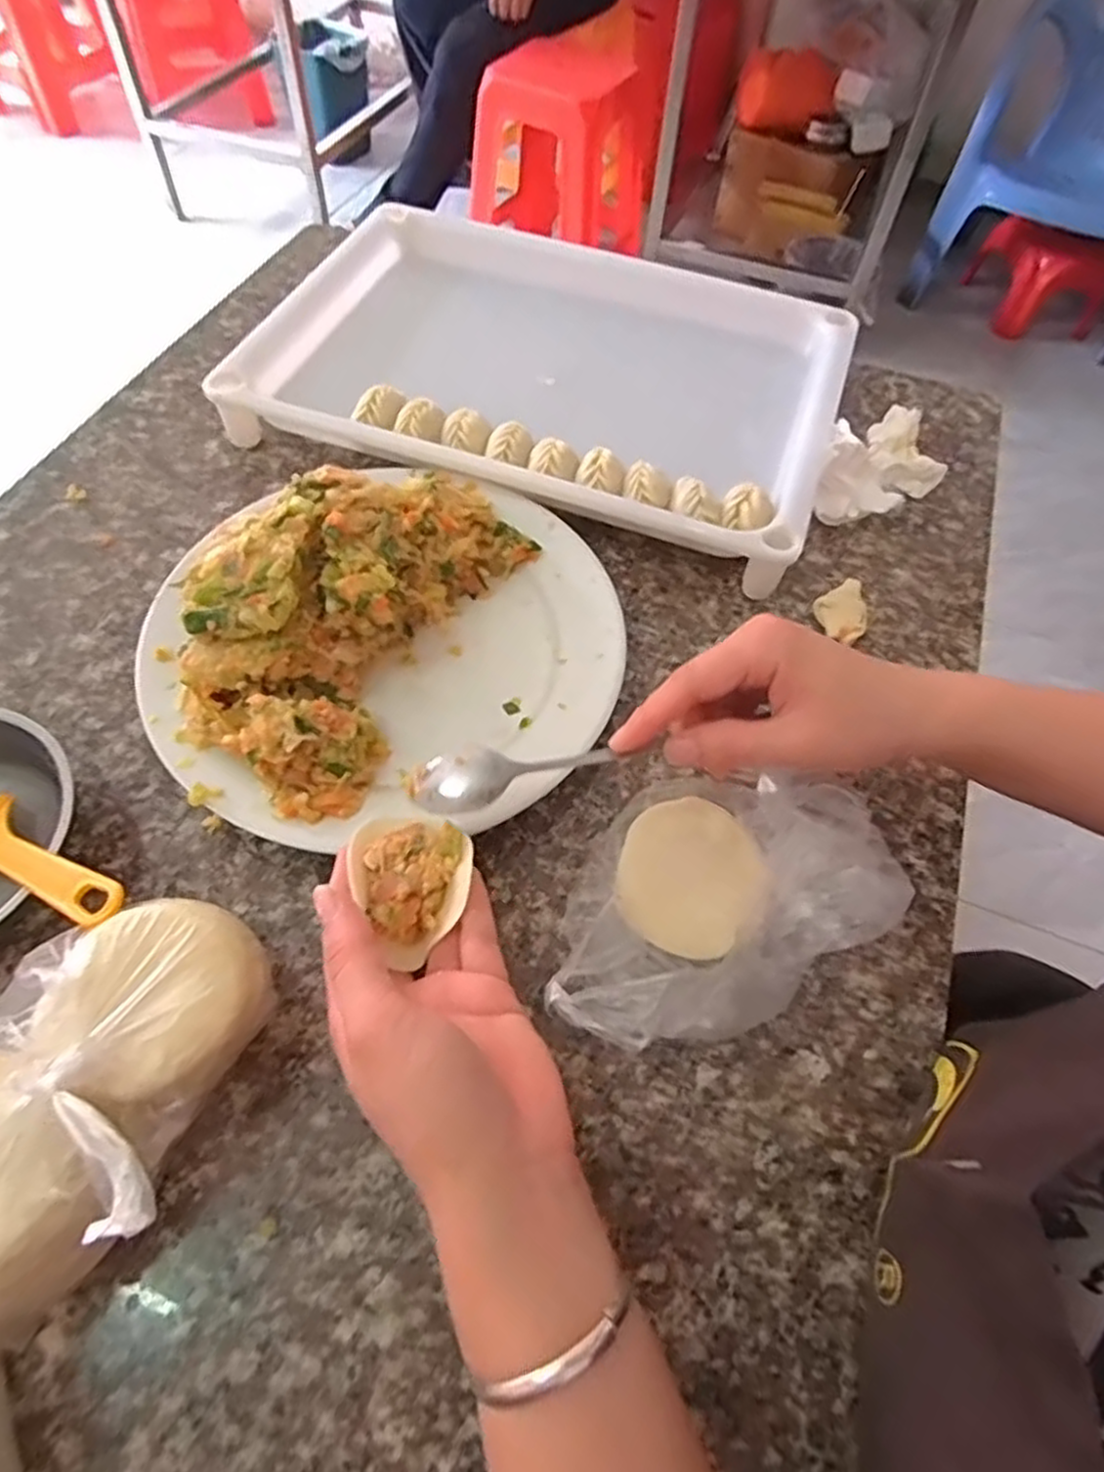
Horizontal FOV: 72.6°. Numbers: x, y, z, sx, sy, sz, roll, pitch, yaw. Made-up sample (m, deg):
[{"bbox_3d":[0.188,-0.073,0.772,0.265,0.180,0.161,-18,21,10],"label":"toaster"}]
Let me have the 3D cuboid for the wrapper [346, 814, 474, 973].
[{"bbox_3d":[-0.057,0.061,0.323,0.048,0.022,0.059,-16,61,-13],"label":"wrapper"}]

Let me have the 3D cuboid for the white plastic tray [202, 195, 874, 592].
[{"bbox_3d":[0.001,-0.252,0.519,0.380,0.039,0.262,19,60,8],"label":"white plastic tray"}]

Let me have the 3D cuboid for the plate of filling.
[{"bbox_3d":[-0.076,-0.058,0.373,0.236,0.078,0.202,-35,67,-22],"label":"plate of filling"}]

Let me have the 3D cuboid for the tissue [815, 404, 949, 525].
[{"bbox_3d":[0.216,-0.181,0.492,0.107,0.040,0.058,-35,67,-22],"label":"tissue"}]

